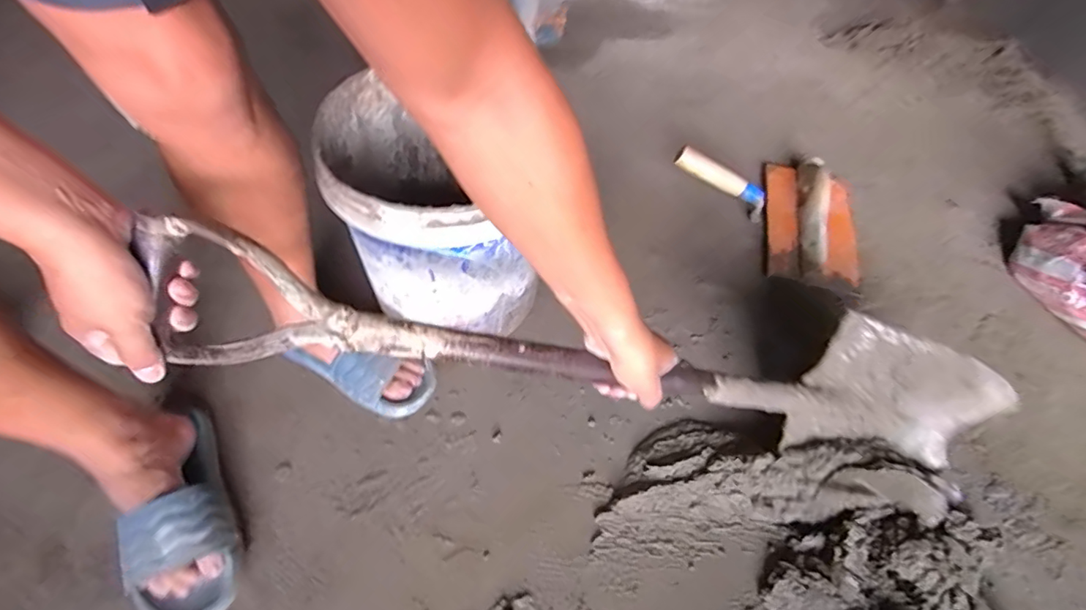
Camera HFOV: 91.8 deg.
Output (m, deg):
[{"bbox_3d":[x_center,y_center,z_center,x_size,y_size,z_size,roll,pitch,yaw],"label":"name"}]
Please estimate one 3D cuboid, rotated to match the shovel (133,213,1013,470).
[{"bbox_3d":[0.111,0.059,0.558,0.897,0.155,0.104,10,50,-19],"label":"shovel"}]

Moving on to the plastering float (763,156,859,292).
[{"bbox_3d":[0.504,-0.163,0.992,0.169,0.053,0.331,15,53,8],"label":"plastering float"}]

